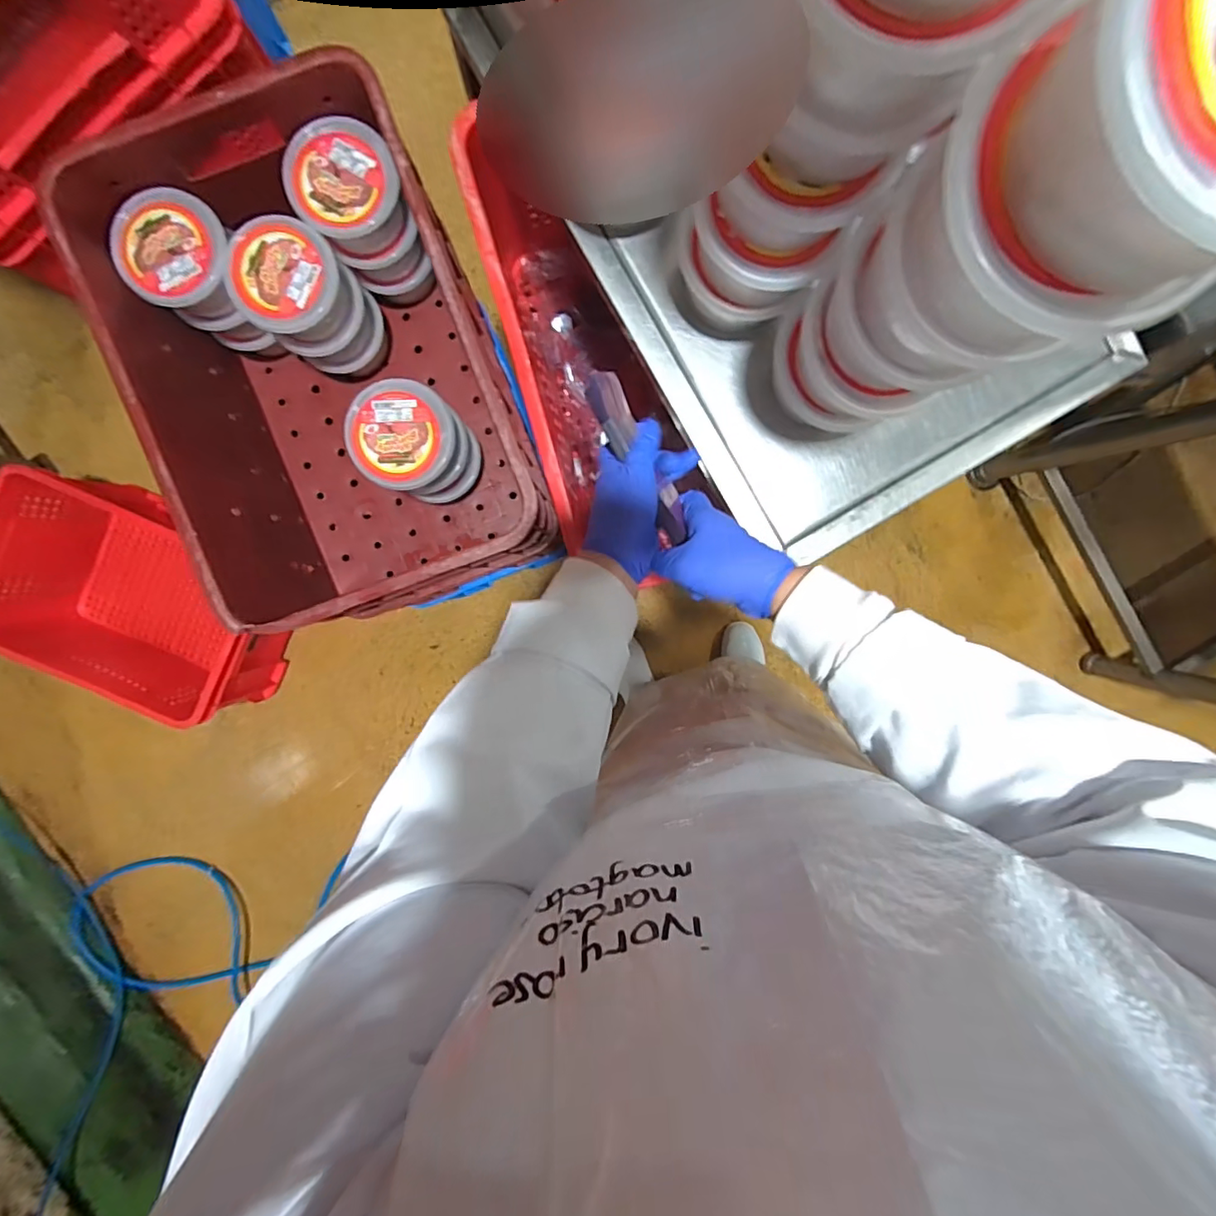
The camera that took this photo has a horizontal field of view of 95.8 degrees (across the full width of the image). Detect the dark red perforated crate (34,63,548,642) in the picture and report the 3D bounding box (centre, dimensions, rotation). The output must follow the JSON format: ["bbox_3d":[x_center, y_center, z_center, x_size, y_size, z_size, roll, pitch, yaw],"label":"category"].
[{"bbox_3d":[-0.315,-0.265,0.678,0.347,0.262,0.504,-21,95,2],"label":"dark red perforated crate"}]

